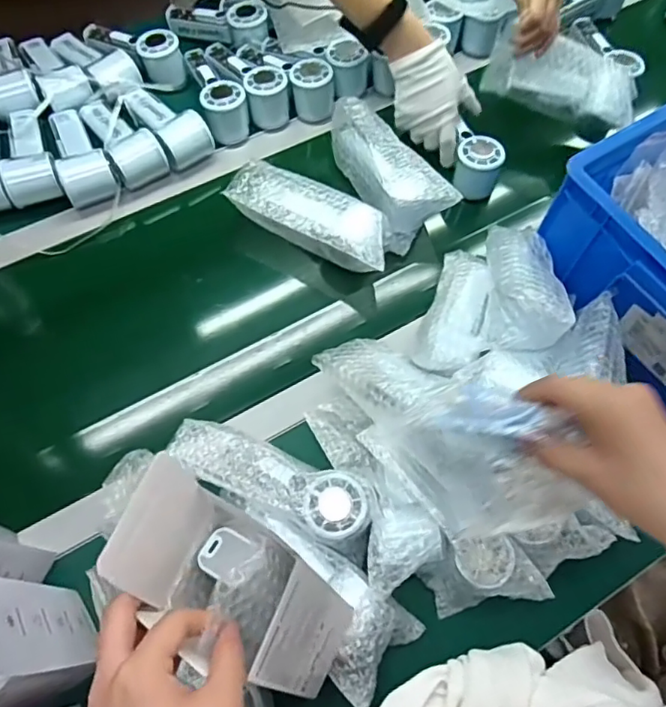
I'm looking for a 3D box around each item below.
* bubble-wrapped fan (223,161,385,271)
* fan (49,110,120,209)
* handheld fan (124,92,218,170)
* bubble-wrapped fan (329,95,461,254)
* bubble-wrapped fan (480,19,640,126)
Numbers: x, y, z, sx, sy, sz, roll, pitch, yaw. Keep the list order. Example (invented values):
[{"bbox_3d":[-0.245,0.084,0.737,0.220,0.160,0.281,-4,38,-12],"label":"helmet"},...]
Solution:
[{"bbox_3d":[-0.027,-0.156,0.683,0.201,0.064,0.073,26,67,9],"label":"bubble-wrapped fan"},{"bbox_3d":[-0.317,-0.255,0.708,0.059,0.047,0.155,-21,68,-11],"label":"fan"},{"bbox_3d":[-0.217,-0.303,0.738,0.065,0.050,0.136,-33,71,-16],"label":"handheld fan"},{"bbox_3d":[0.061,-0.229,0.702,0.085,0.064,0.193,-28,70,-14],"label":"bubble-wrapped fan"},{"bbox_3d":[0.294,-0.357,0.719,0.189,0.063,0.065,23,67,8],"label":"bubble-wrapped fan"}]

